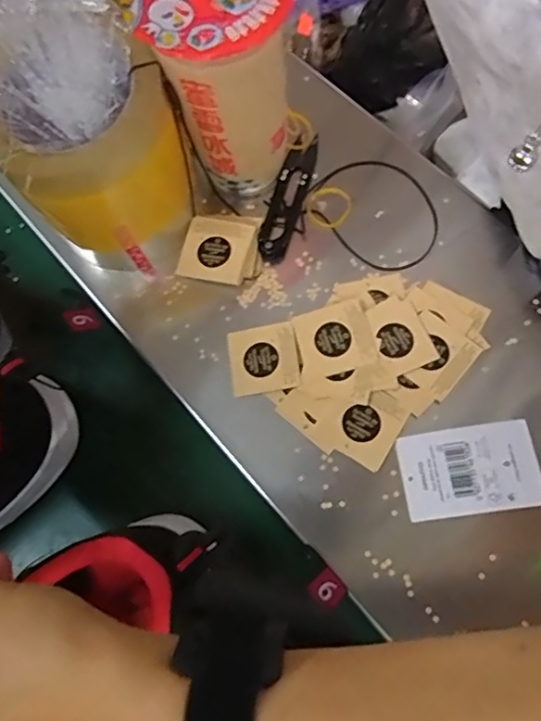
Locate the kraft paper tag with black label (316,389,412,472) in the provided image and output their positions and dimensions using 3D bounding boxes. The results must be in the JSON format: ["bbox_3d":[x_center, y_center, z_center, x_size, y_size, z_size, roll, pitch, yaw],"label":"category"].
[{"bbox_3d":[0.056,0.037,0.333,0.043,0.004,0.044,31,80,14],"label":"kraft paper tag with black label"}]

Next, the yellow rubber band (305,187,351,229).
[{"bbox_3d":[0.039,-0.106,0.379,0.031,0.004,0.030,-4,70,12],"label":"yellow rubber band"}]

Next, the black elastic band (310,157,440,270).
[{"bbox_3d":[0.075,-0.104,0.383,0.071,0.006,0.095,-38,72,-12],"label":"black elastic band"}]

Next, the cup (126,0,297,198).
[{"bbox_3d":[-0.029,-0.177,0.300,0.079,0.203,0.080,-1,69,2],"label":"cup"}]

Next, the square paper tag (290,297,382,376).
[{"bbox_3d":[0.041,-0.015,0.349,0.048,0.005,0.042,-14,69,-3],"label":"square paper tag"}]

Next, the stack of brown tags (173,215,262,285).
[{"bbox_3d":[-0.034,-0.077,0.371,0.050,0.008,0.050,8,70,5],"label":"stack of brown tags"}]

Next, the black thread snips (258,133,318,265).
[{"bbox_3d":[0.011,-0.114,0.388,0.023,0.012,0.099,17,71,8],"label":"black thread snips"}]

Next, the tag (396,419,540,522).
[{"bbox_3d":[0.116,0.063,0.316,0.076,0.004,0.048,-8,69,-1],"label":"tag"}]

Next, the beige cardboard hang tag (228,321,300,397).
[{"bbox_3d":[-0.005,-0.002,0.350,0.043,0.005,0.043,-5,69,0],"label":"beige cardboard hang tag"}]

